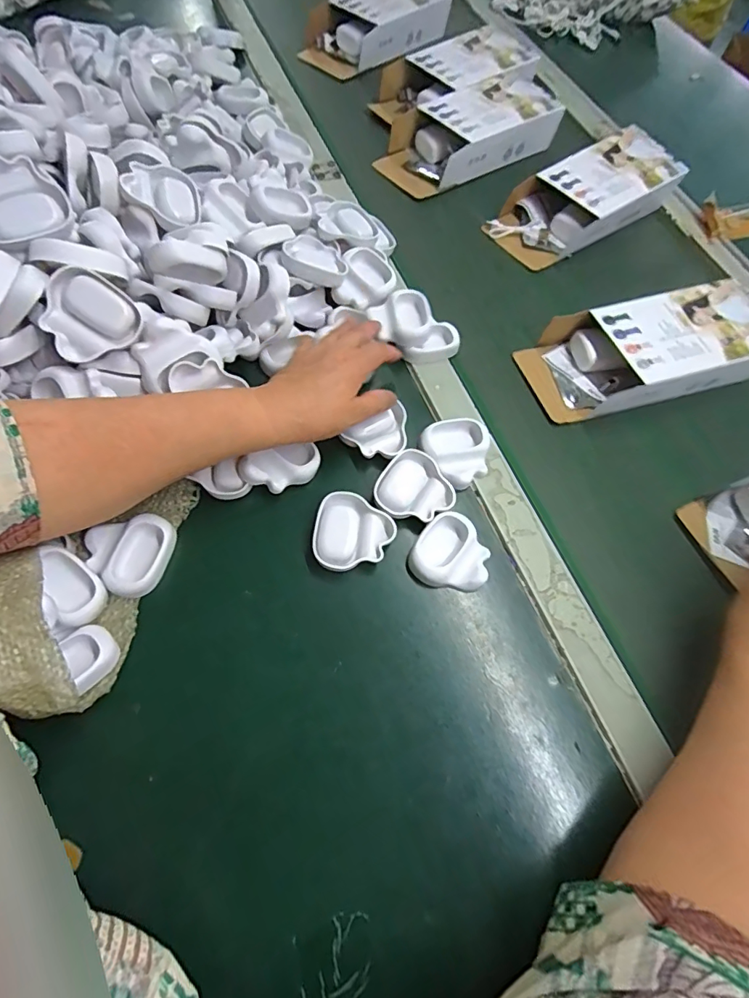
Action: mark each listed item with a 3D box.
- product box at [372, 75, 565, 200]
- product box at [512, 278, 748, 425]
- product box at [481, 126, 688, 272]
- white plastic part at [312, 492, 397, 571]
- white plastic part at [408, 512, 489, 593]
[{"bbox_3d":[0.121,-0.467,0.589,0.232,0.057,0.107,-32,75,-20],"label":"product box"},{"bbox_3d":[0.277,-0.148,0.466,0.245,0.047,0.101,-10,69,-13],"label":"product box"},{"bbox_3d":[0.260,-0.370,0.568,0.243,0.054,0.111,-30,75,-20],"label":"product box"},{"bbox_3d":[-0.016,0.027,0.372,0.060,0.014,0.062,11,66,-4],"label":"white plastic part"},{"bbox_3d":[0.063,0.045,0.371,0.060,0.011,0.060,37,66,8],"label":"white plastic part"}]

